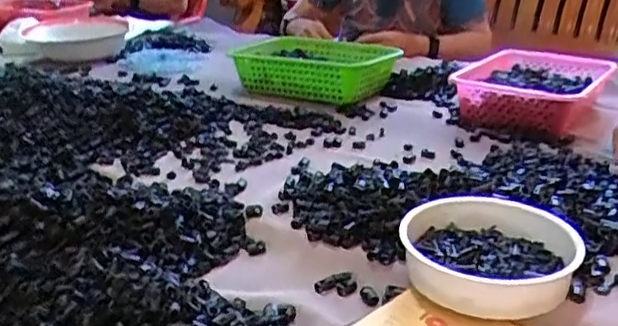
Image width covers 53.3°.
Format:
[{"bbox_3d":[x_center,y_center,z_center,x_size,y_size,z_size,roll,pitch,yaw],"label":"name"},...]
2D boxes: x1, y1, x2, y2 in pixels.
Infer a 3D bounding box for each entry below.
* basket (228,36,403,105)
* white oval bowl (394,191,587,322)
[{"bbox_3d":[0.009,-0.190,1.204,0.257,0.081,0.230,16,30,34],"label":"basket"},{"bbox_3d":[0.171,0.085,0.602,0.161,0.048,0.176,-1,24,2],"label":"white oval bowl"}]

